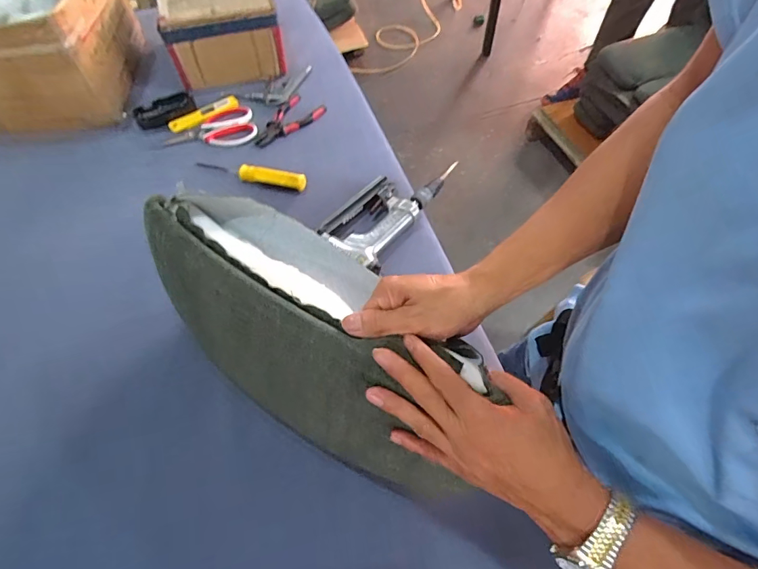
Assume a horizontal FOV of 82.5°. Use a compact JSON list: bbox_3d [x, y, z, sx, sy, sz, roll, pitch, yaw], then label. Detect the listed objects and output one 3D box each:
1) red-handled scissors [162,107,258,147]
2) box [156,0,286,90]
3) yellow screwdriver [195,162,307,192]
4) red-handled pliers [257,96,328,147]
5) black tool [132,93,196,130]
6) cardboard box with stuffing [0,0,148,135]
[{"bbox_3d":[-0.315,-0.287,0.811,0.163,0.012,0.094,-18,59,-10],"label":"red-handled scissors"},{"bbox_3d":[-0.322,-0.532,0.886,0.206,0.136,0.210,-16,59,-9],"label":"box"},{"bbox_3d":[-0.219,-0.190,0.732,0.196,0.021,0.028,13,59,9],"label":"yellow screwdriver"},{"bbox_3d":[-0.171,-0.303,0.814,0.077,0.011,0.152,26,62,16],"label":"red-handled pliers"},{"bbox_3d":[-0.410,-0.333,0.828,0.110,0.016,0.064,-29,62,-16],"label":"black tool"},{"bbox_3d":[-0.622,-0.473,0.781,0.254,0.247,0.284,-6,58,-2],"label":"cardboard box with stuffing"}]

